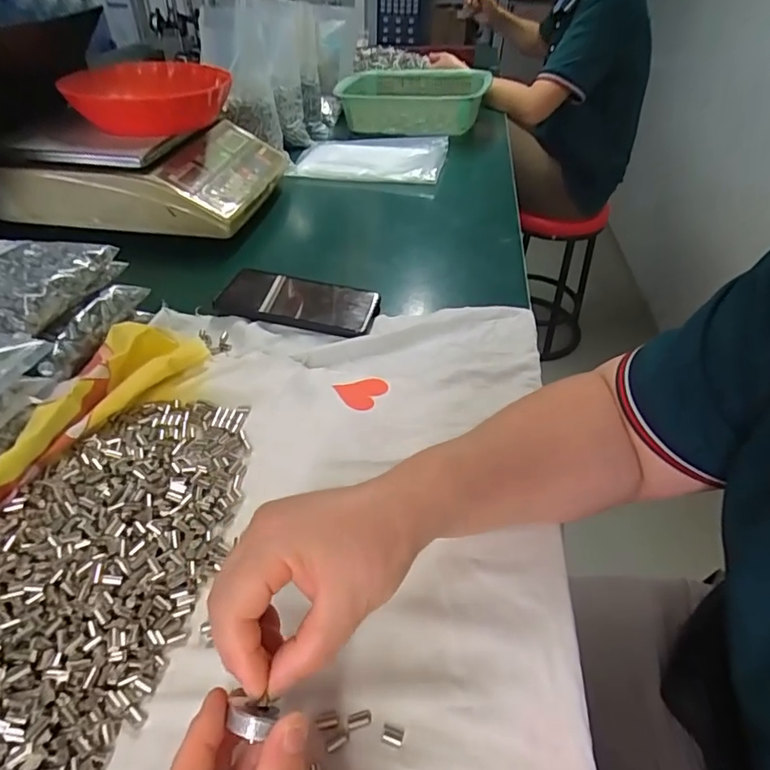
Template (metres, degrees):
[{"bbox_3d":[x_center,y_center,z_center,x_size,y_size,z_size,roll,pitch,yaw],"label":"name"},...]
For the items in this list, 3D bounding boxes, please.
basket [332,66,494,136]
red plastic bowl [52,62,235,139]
[{"bbox_3d":[0.062,-0.592,1.054,0.282,0.084,0.241,10,42,10],"label":"basket"},{"bbox_3d":[-0.310,-0.381,0.682,0.196,0.062,0.164,-13,43,-17],"label":"red plastic bowl"}]

